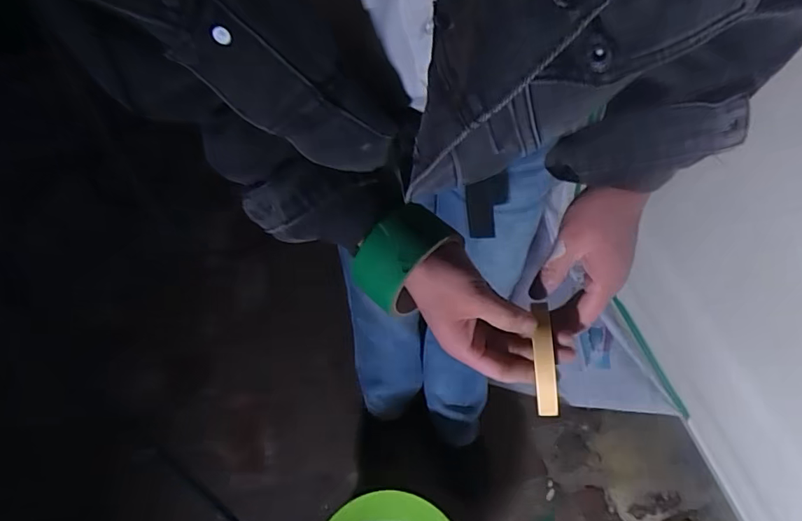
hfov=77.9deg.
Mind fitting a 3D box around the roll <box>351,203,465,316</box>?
[{"bbox_3d":[0.000,-0.001,0.395,0.077,0.061,0.048,-35,60,-27],"label":"roll"}]

